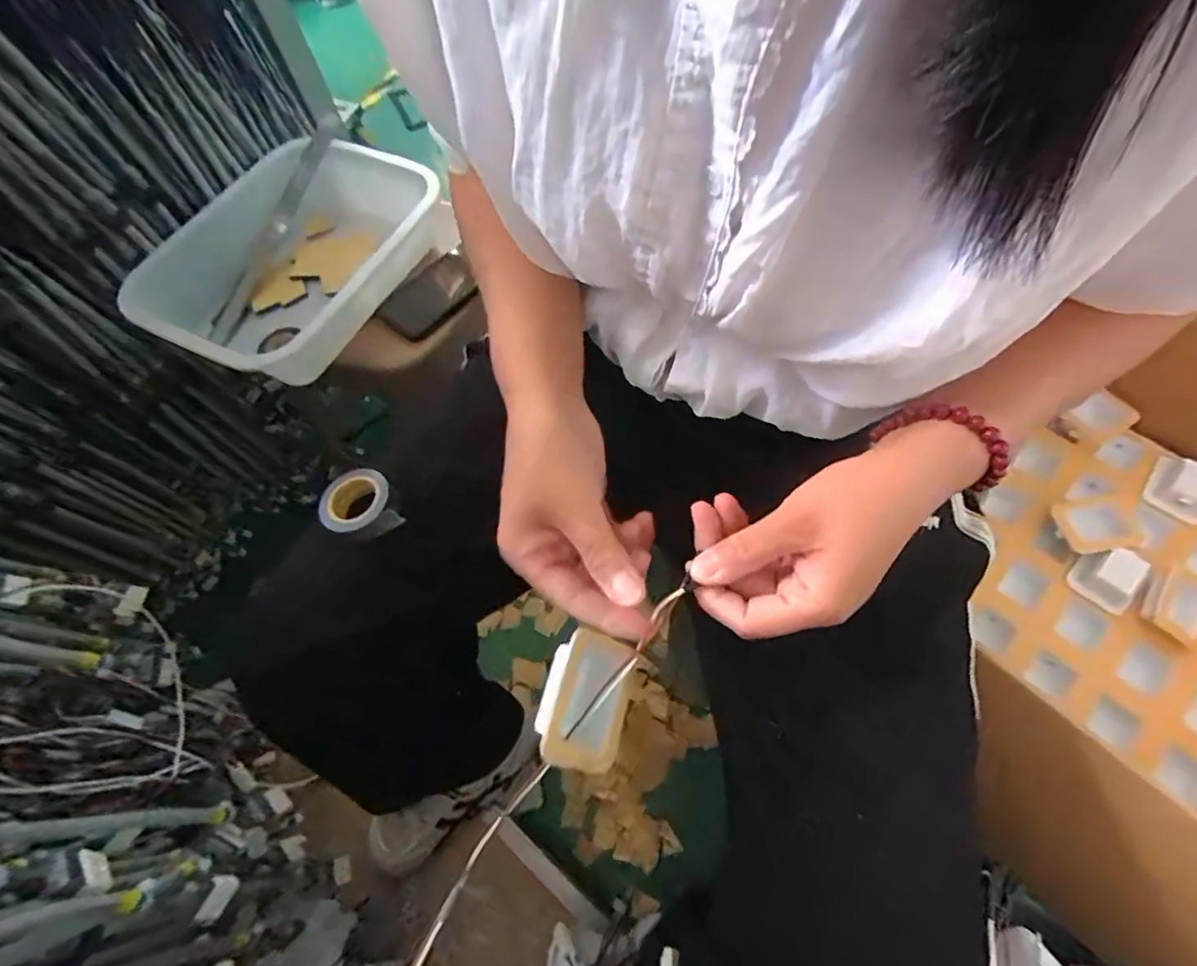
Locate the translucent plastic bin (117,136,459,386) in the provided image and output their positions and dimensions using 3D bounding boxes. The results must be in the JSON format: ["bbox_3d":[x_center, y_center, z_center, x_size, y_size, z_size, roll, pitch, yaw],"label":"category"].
[{"bbox_3d":[-0.356,-0.267,0.650,0.273,0.093,0.327,23,67,14],"label":"translucent plastic bin"}]

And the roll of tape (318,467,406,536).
[{"bbox_3d":[-0.164,0.016,0.380,0.046,0.027,0.048,-2,63,3],"label":"roll of tape"}]

